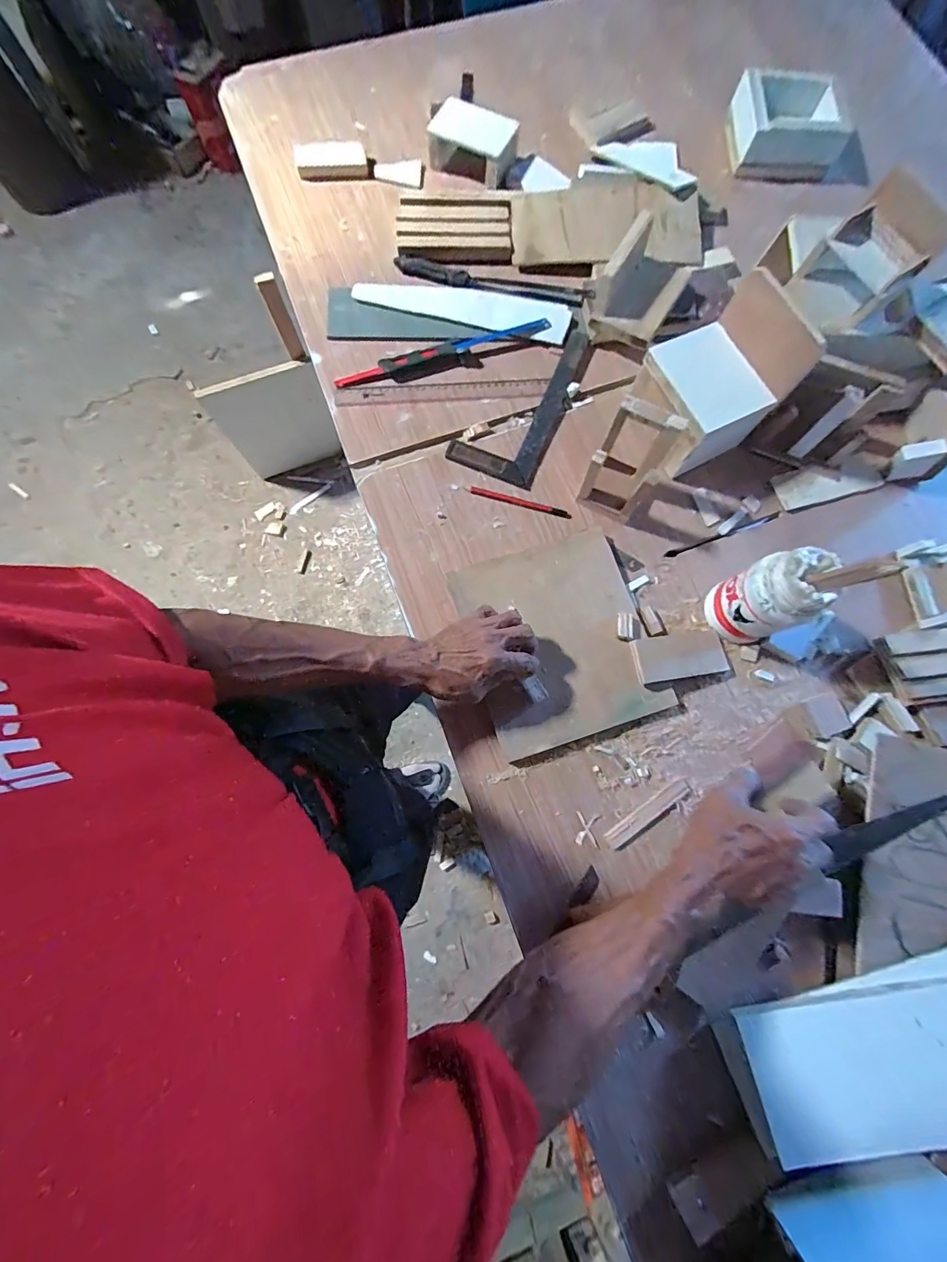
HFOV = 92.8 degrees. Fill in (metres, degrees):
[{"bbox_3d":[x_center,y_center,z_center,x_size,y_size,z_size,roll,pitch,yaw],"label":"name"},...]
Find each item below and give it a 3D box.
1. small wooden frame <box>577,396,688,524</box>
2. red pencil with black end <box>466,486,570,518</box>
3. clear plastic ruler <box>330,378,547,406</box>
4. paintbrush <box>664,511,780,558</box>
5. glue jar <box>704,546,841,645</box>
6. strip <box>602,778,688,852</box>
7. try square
[{"bbox_3d":[0.179,-0.192,0.529,0.082,0.119,0.068,29,77,5],"label":"small wooden frame"},{"bbox_3d":[0.058,-0.168,0.588,0.139,0.006,0.013,15,76,2],"label":"red pencil with black end"},{"bbox_3d":[-0.044,-0.329,0.622,0.290,0.008,0.026,-3,76,-1],"label":"clear plastic ruler"},{"bbox_3d":[0.327,-0.125,0.591,0.165,0.006,0.010,-20,78,-6],"label":"paintbrush"},{"bbox_3d":[0.320,-0.036,0.495,0.071,0.131,0.078,-19,78,-6],"label":"glue jar"},{"bbox_3d":[0.195,0.203,0.501,0.109,0.005,0.019,-32,79,-9],"label":"strip"},{"bbox_3d":[0.076,-0.327,0.617,0.119,0.015,0.272,25,77,4],"label":"try square"}]

